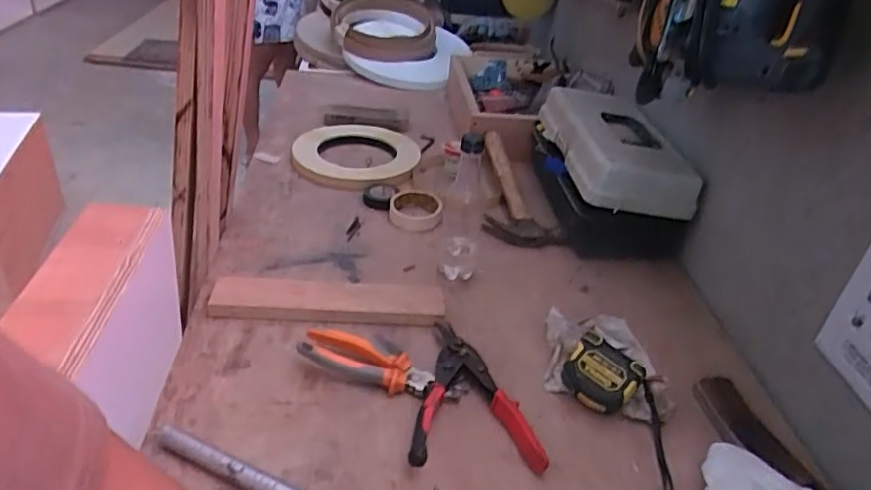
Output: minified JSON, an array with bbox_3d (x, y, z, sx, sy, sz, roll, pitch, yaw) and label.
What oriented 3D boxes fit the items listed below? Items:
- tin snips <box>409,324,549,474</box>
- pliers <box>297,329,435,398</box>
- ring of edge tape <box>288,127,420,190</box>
[{"bbox_3d":[0.031,0.161,0.721,0.137,0.041,0.223,0,34,-9],"label":"tin snips"},{"bbox_3d":[-0.079,0.134,0.738,0.157,0.026,0.058,15,34,15],"label":"pliers"},{"bbox_3d":[-0.146,-0.170,1.183,0.229,0.031,0.212,4,33,-3],"label":"ring of edge tape"}]

